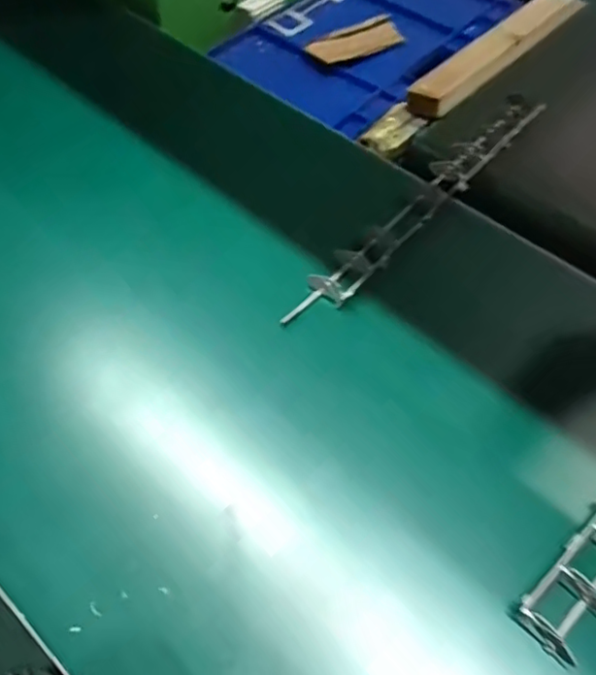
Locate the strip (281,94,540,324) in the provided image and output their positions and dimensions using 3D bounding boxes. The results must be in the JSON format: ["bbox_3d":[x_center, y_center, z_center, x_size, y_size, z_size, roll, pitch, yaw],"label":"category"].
[{"bbox_3d":[0.149,-0.163,0.687,0.050,0.025,0.453,36,61,21],"label":"strip"}]

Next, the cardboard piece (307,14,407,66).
[{"bbox_3d":[0.102,-0.490,0.993,0.174,0.028,0.068,-32,62,-22],"label":"cardboard piece"}]

